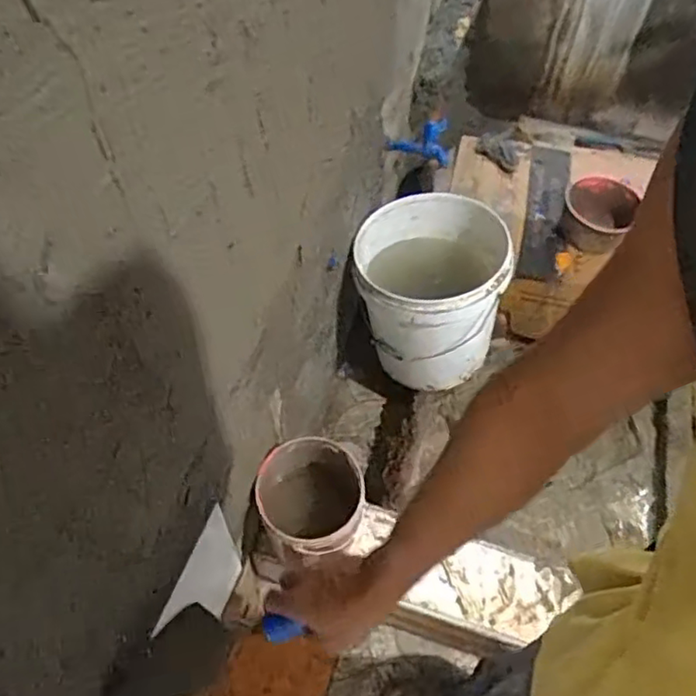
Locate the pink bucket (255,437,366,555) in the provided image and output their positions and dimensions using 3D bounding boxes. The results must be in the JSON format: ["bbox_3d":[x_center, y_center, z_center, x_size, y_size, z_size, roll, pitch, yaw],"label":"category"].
[{"bbox_3d":[-0.056,0.278,1.095,0.173,0.183,0.183,1,57,-2],"label":"pink bucket"}]

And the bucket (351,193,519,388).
[{"bbox_3d":[0.172,-0.127,1.363,0.316,0.300,0.326,12,57,5],"label":"bucket"}]

